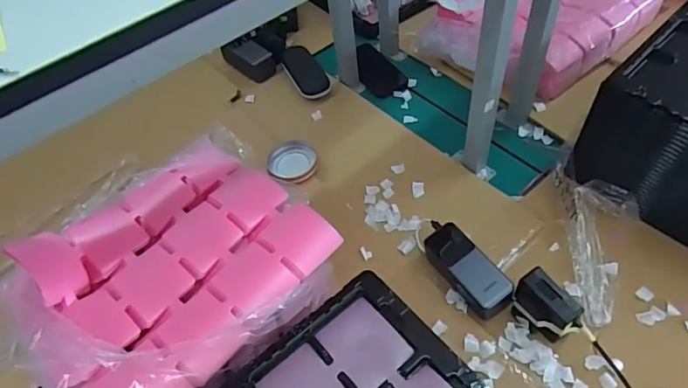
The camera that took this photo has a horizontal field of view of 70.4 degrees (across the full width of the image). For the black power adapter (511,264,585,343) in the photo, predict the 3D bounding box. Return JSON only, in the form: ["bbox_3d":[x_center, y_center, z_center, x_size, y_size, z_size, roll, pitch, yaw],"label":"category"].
[{"bbox_3d":[0.256,0.146,0.624,0.045,0.064,0.079,-29,55,-16],"label":"black power adapter"}]

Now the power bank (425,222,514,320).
[{"bbox_3d":[0.167,0.104,0.685,0.055,0.054,0.142,-29,55,-16],"label":"power bank"}]

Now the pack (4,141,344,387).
[{"bbox_3d":[-0.214,0.095,0.607,0.358,0.081,0.302,-35,56,-20],"label":"pack"}]

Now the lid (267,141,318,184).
[{"bbox_3d":[-0.089,-0.055,0.846,0.082,0.015,0.092,-5,52,2],"label":"lid"}]

